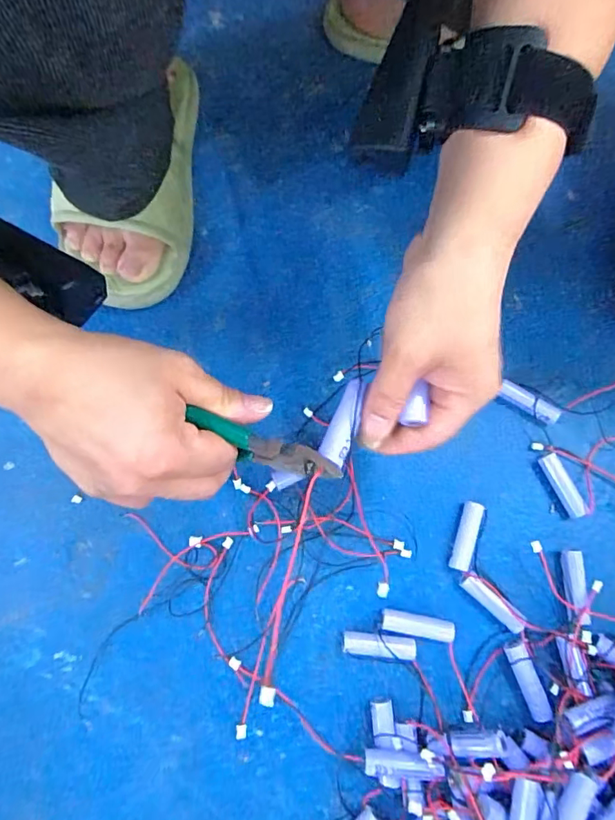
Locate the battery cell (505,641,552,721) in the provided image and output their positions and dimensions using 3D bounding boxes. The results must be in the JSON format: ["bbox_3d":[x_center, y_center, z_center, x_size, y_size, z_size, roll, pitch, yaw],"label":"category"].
[{"bbox_3d":[0.149,0.185,0.338,0.013,0.015,0.052,-18,76,-6],"label":"battery cell"}]

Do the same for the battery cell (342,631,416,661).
[{"bbox_3d":[0.049,0.161,0.341,0.050,0.013,0.014,7,75,0],"label":"battery cell"}]

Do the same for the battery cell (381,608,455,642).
[{"bbox_3d":[0.076,0.150,0.346,0.049,0.013,0.015,10,75,1],"label":"battery cell"}]

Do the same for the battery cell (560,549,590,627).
[{"bbox_3d":[0.188,0.125,0.353,0.015,0.016,0.048,7,75,0],"label":"battery cell"}]

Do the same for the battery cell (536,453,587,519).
[{"bbox_3d":[0.190,0.057,0.372,0.012,0.013,0.049,-19,77,-7],"label":"battery cell"}]

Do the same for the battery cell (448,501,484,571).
[{"bbox_3d":[0.116,0.092,0.362,0.014,0.014,0.049,17,75,3],"label":"battery cell"}]

